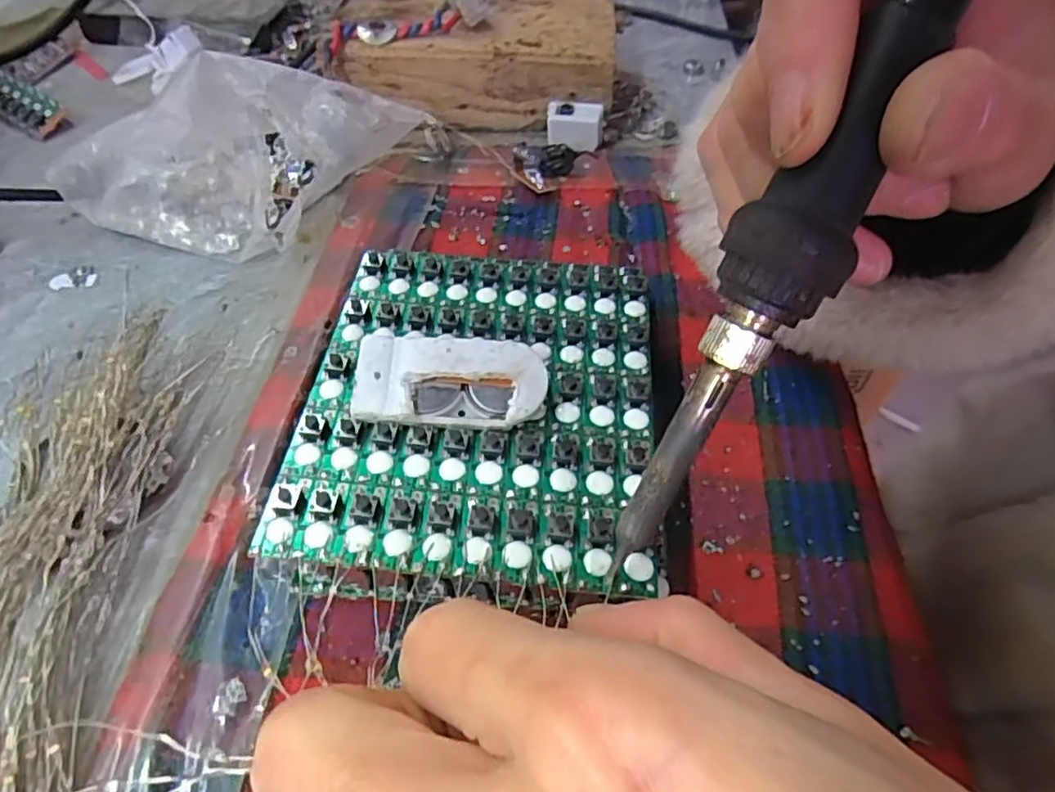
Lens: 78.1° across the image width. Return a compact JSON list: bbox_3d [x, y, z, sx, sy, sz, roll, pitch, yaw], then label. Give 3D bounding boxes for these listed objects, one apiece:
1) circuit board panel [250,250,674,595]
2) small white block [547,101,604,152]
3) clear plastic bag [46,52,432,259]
[{"bbox_3d":[-0.020,-0.005,0.180,0.108,0.015,0.107,5,50,2],"label":"circuit board panel"},{"bbox_3d":[0.023,-0.131,0.316,0.026,0.017,0.013,7,52,4],"label":"small white block"},{"bbox_3d":[-0.120,-0.094,0.260,0.145,0.057,0.049,-13,51,6],"label":"clear plastic bag"}]

